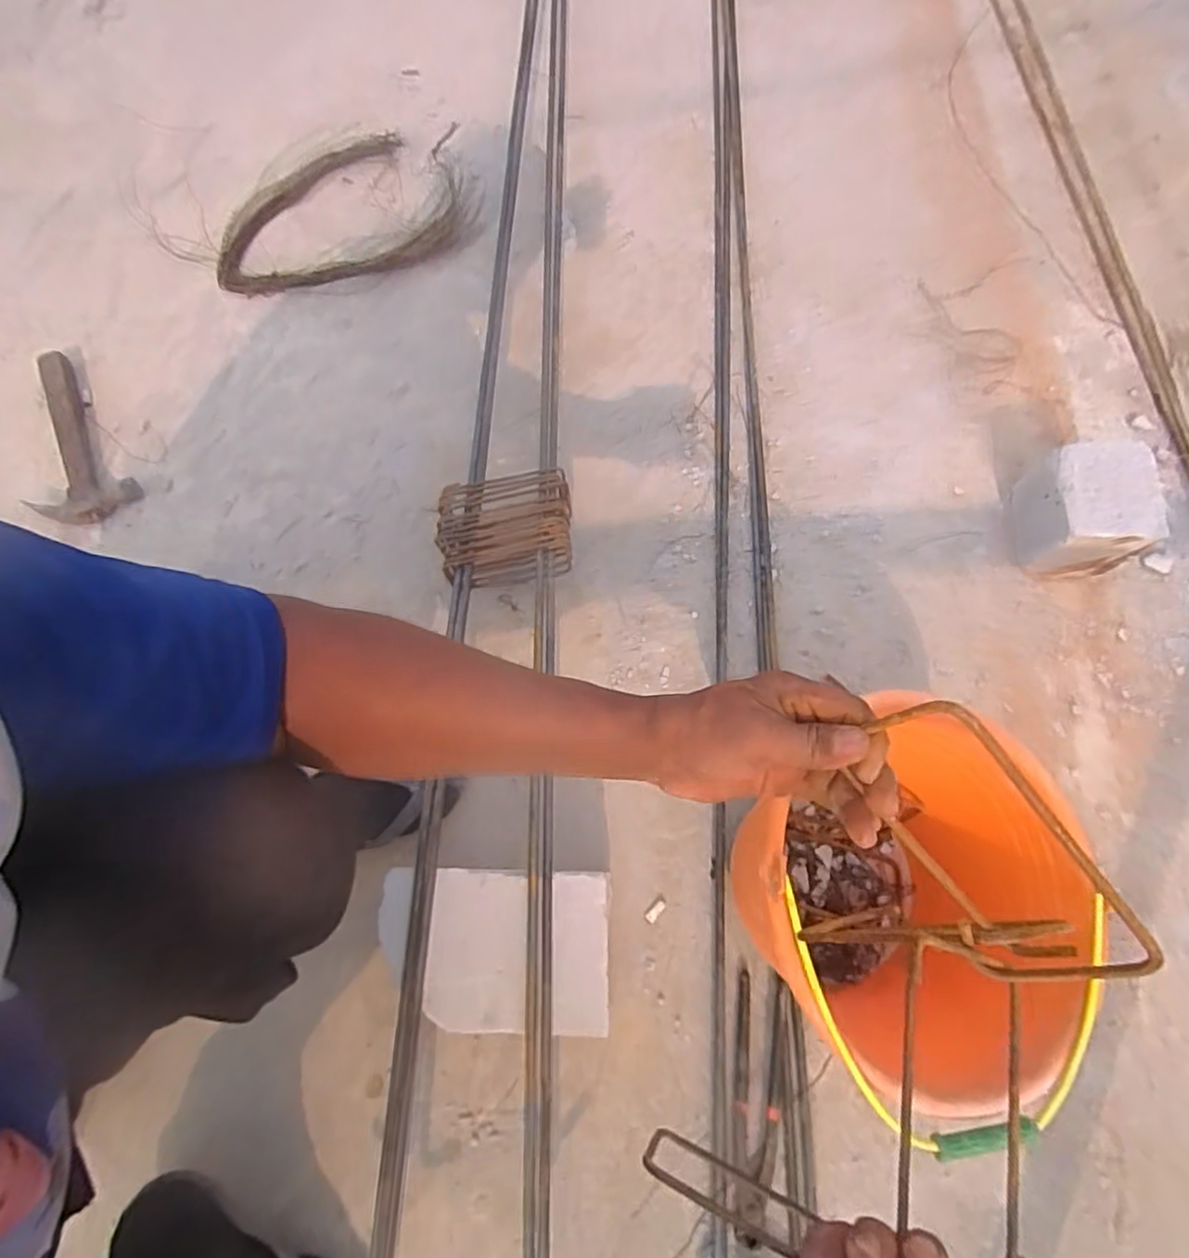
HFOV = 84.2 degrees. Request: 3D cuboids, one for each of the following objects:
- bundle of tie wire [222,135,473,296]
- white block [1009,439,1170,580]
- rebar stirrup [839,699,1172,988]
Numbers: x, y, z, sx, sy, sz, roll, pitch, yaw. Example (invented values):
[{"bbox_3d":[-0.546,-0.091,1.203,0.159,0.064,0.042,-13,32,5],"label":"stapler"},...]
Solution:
[{"bbox_3d":[-0.431,-0.743,1.133,0.438,0.059,0.336,-9,70,-4],"label":"bundle of tie wire"},{"bbox_3d":[0.623,-0.152,0.848,0.112,0.140,0.144,3,70,1],"label":"white block"},{"bbox_3d":[0.185,0.111,0.319,0.019,0.091,0.158,-35,90,-39],"label":"rebar stirrup"}]

